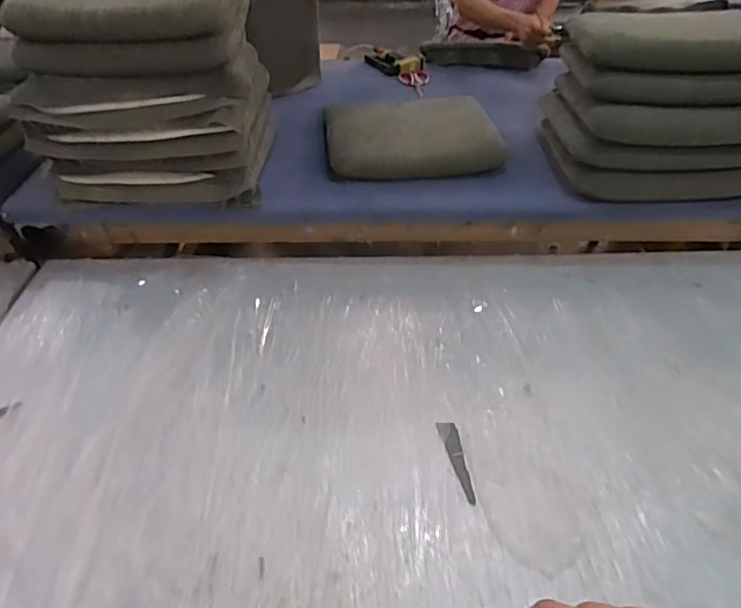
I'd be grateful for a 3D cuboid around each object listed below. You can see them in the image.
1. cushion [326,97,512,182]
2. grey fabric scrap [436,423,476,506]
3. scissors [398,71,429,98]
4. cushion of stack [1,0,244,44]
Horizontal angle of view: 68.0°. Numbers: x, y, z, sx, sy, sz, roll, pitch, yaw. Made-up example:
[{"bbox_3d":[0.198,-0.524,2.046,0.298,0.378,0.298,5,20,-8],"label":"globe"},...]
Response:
[{"bbox_3d":[0.107,-0.443,1.452,0.436,0.084,0.363,-4,42,-3],"label":"cushion"},{"bbox_3d":[0.152,0.265,0.931,0.031,0.005,0.153,-11,45,-10],"label":"grey fabric scrap"},{"bbox_3d":[0.158,-0.726,1.810,0.095,0.013,0.177,-15,51,-3],"label":"scissors"},{"bbox_3d":[-0.489,-0.666,1.164,0.442,0.086,0.362,-7,43,-7],"label":"cushion of stack"}]

